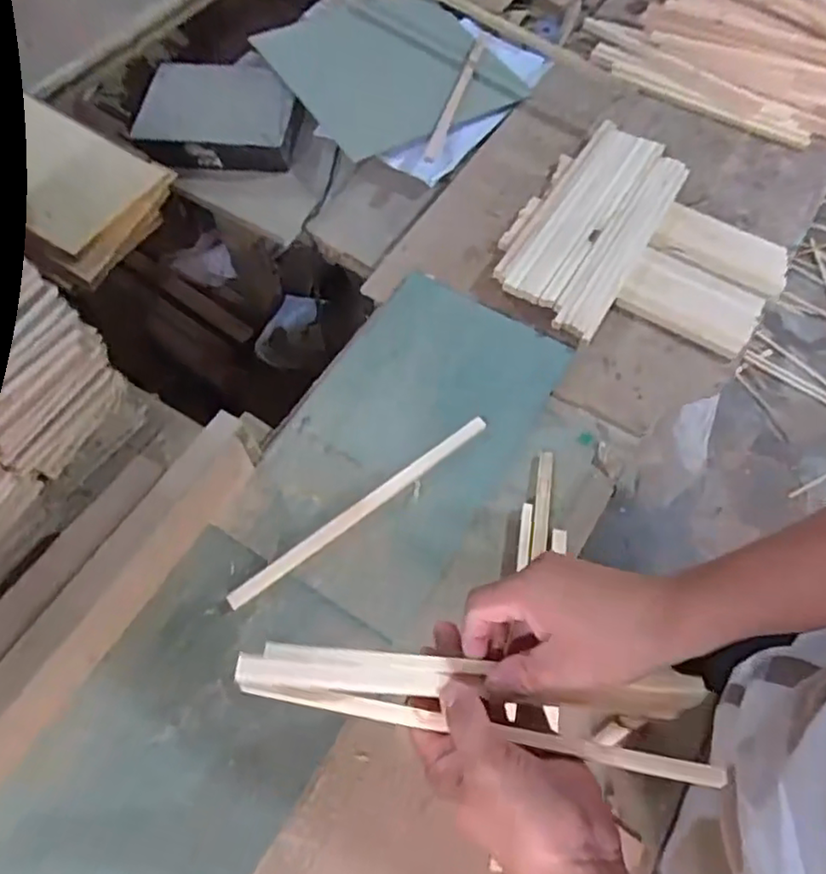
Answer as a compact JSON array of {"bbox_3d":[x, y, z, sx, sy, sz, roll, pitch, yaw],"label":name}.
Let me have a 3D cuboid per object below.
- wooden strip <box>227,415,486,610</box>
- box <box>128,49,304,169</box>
[{"bbox_3d":[-0.045,0.066,0.621,0.295,0.013,0.018,-34,68,-17],"label":"wooden strip"},{"bbox_3d":[-0.271,-0.456,0.906,0.233,0.052,0.176,4,63,0],"label":"box"}]

